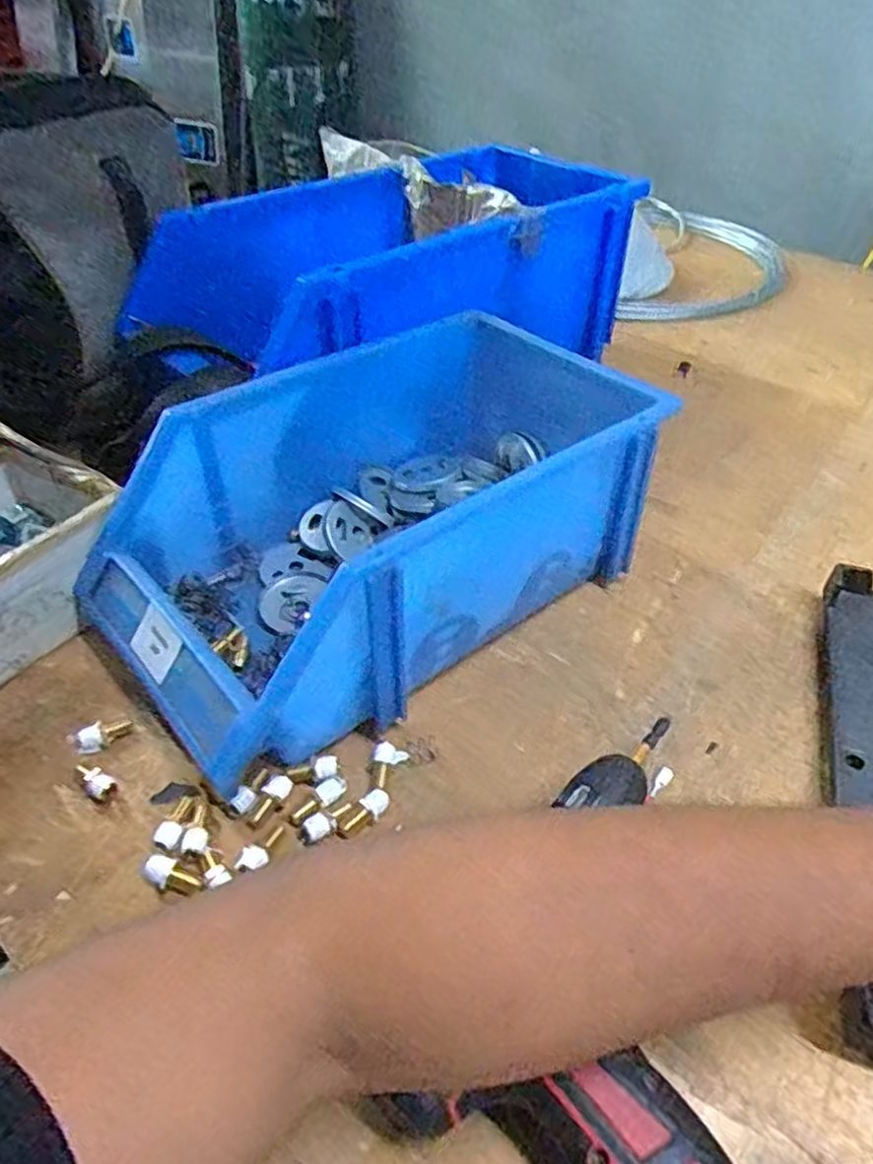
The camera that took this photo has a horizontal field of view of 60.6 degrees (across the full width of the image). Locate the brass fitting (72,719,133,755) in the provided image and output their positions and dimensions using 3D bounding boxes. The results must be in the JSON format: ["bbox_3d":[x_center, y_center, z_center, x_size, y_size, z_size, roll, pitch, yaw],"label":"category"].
[{"bbox_3d":[-0.184,0.086,0.414,0.030,0.012,0.012,-22,47,-24],"label":"brass fitting"}]

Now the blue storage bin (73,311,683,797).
[{"bbox_3d":[-0.032,-0.040,0.469,0.335,0.128,0.192,-29,50,-29],"label":"blue storage bin"}]

